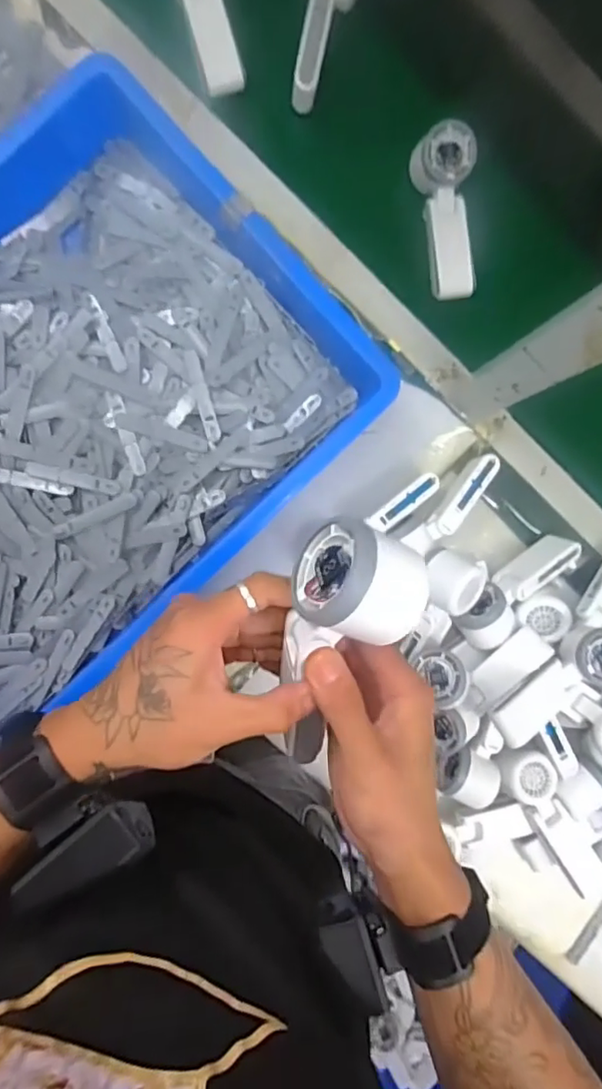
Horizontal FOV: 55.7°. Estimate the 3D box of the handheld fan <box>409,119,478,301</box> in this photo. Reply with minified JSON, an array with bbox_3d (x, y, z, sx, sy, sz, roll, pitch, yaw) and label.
[{"bbox_3d":[0.164,-0.366,0.638,0.058,0.038,0.170,-11,106,-5],"label":"handheld fan"}]

